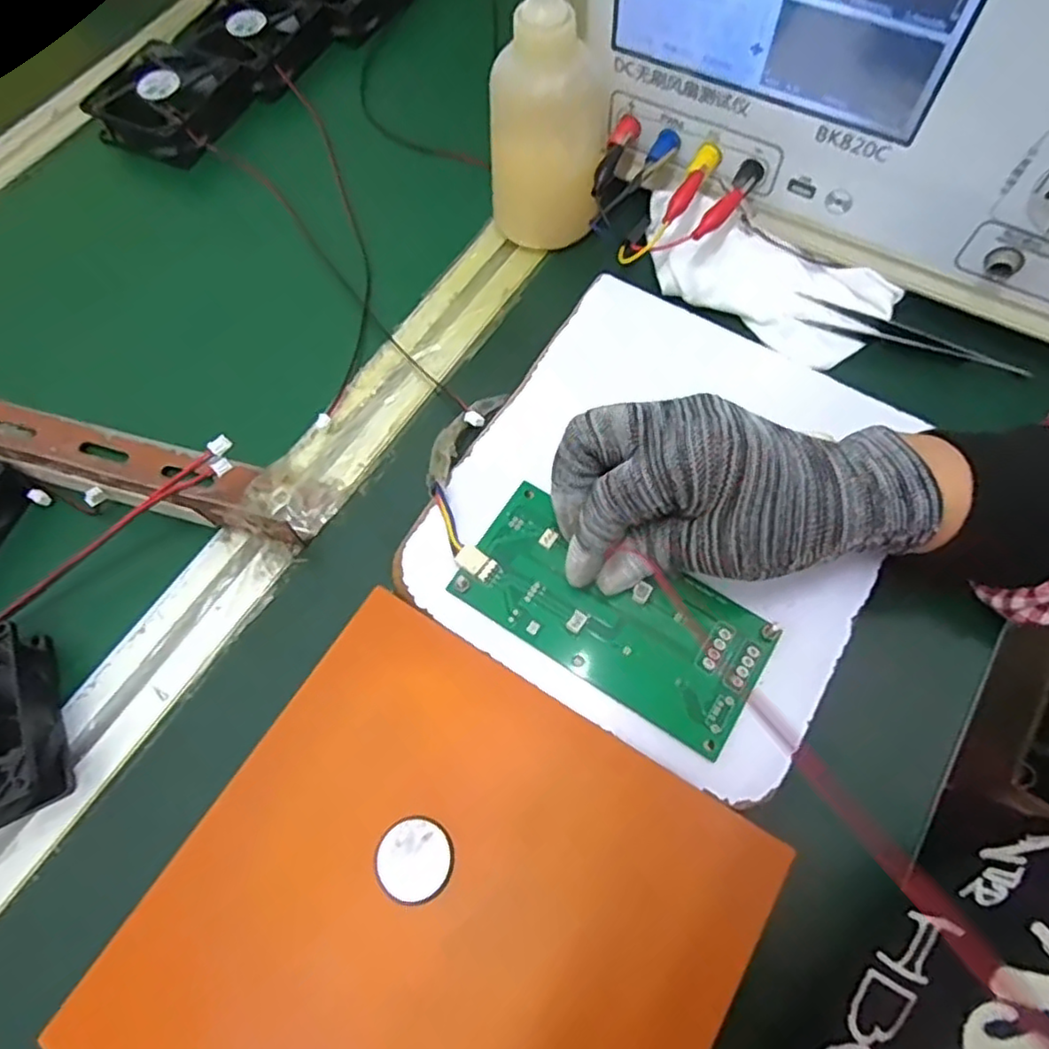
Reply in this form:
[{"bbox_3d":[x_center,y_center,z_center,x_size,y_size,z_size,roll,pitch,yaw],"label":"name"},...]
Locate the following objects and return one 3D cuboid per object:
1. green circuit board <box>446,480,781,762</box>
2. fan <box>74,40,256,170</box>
[{"bbox_3d":[0.038,0.038,0.292,0.134,0.009,0.063,29,69,12],"label":"green circuit board"},{"bbox_3d":[-0.245,-0.293,0.454,0.083,0.023,0.085,18,68,16],"label":"fan"}]

